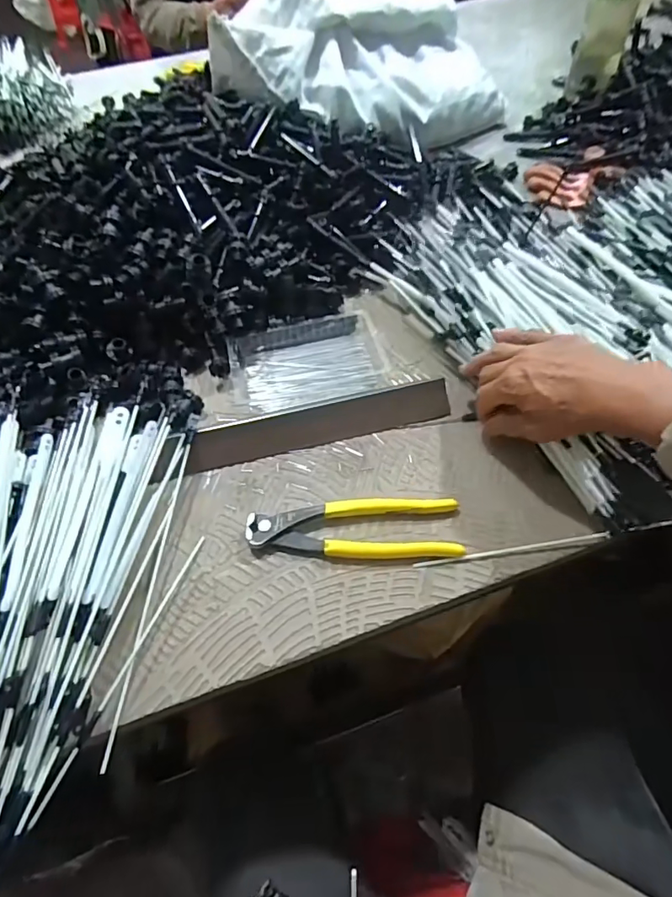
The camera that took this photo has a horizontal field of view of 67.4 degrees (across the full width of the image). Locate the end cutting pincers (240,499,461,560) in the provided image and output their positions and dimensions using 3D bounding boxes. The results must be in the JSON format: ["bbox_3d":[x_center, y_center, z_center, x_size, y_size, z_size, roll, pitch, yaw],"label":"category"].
[{"bbox_3d":[0.014,0.064,0.403,0.166,0.016,0.047,-2,55,3],"label":"end cutting pincers"}]

